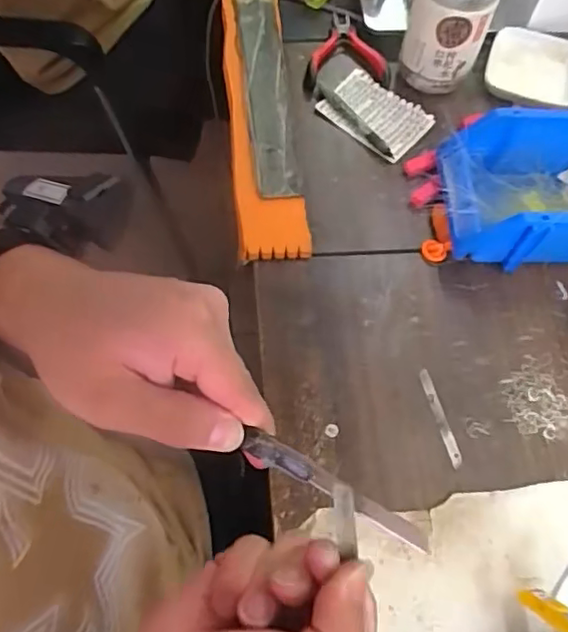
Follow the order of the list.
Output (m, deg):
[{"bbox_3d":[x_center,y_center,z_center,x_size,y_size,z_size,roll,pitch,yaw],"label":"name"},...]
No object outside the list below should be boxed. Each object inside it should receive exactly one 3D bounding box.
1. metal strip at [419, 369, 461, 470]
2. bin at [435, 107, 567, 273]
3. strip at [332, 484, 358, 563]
[{"bbox_3d":[0.125,0.081,0.473,0.010,0.004,0.079,-13,66,-9],"label":"metal strip"},{"bbox_3d":[0.240,-0.110,0.524,0.190,0.077,0.129,6,65,0],"label":"bin"},{"bbox_3d":[0.026,0.087,0.251,0.009,0.004,0.032,-8,97,-6],"label":"strip"}]

